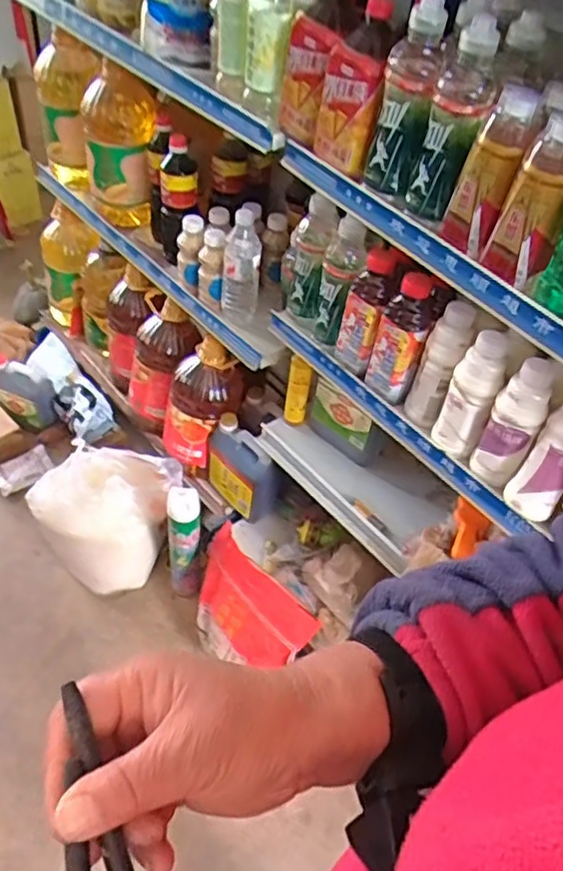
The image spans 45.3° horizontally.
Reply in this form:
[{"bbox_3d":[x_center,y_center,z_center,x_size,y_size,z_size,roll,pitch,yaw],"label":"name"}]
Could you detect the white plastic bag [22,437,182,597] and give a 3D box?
[{"bbox_3d":[-0.358,0.189,1.510,0.319,0.270,0.209,-23,53,-25],"label":"white plastic bag"}]

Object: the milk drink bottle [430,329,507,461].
[{"bbox_3d":[0.263,-0.052,0.939,0.065,0.186,0.052,21,48,13],"label":"milk drink bottle"}]

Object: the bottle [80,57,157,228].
[{"bbox_3d":[-0.351,-0.614,1.478,0.145,0.304,0.119,-8,48,-14],"label":"bottle"}]

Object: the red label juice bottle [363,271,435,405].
[{"bbox_3d":[0.185,-0.150,1.008,0.075,0.188,0.080,28,50,19],"label":"red label juice bottle"}]

